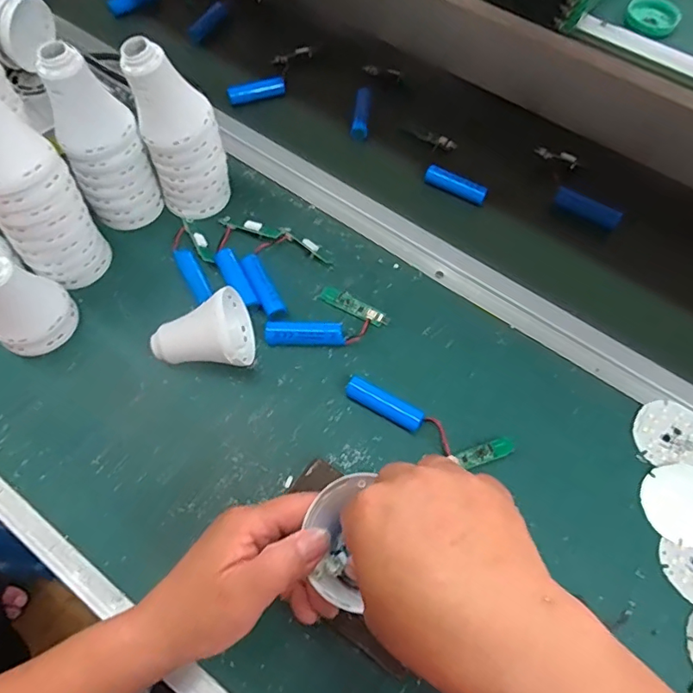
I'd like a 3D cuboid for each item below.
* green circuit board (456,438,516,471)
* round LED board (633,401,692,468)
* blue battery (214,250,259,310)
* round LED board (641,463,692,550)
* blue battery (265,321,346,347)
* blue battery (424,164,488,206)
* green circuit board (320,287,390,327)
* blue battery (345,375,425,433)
[{"bbox_3d":[0.114,0.085,0.408,0.046,0.007,0.014,-18,66,-9],"label":"green circuit board"},{"bbox_3d":[0.272,0.073,0.426,0.060,0.007,0.054,4,65,1],"label":"round LED board"},{"bbox_3d":[-0.101,-0.060,0.468,0.019,0.016,0.065,-27,68,-13],"label":"blue battery"},{"bbox_3d":[0.264,0.122,0.395,0.061,0.007,0.060,0,65,-1],"label":"round LED board"},{"bbox_3d":[-0.036,-0.010,0.449,0.067,0.018,0.020,0,65,-1],"label":"blue battery"},{"bbox_3d":[0.114,-0.168,0.532,0.066,0.015,0.016,28,67,11],"label":"blue battery"},{"bbox_3d":[0.007,-0.037,0.467,0.068,0.008,0.017,31,68,13],"label":"green circuit board"},{"bbox_3d":[0.031,0.048,0.422,0.066,0.018,0.019,28,67,11],"label":"blue battery"}]

